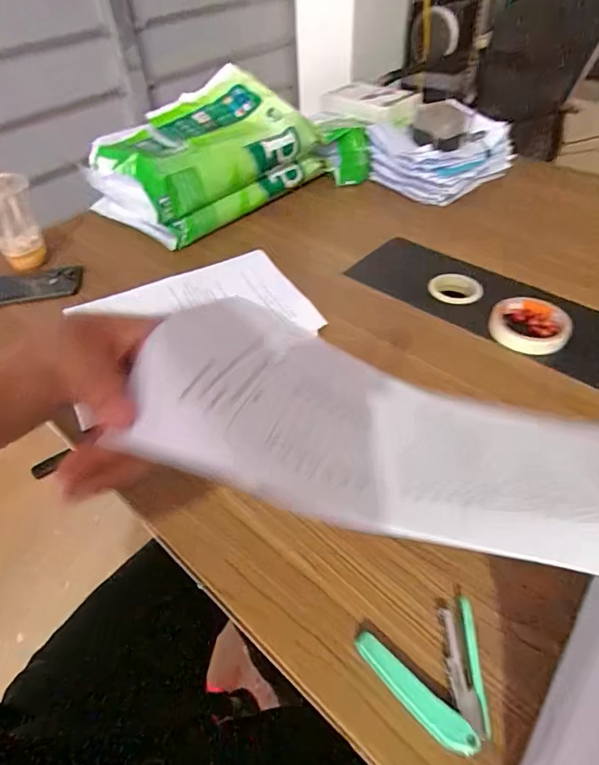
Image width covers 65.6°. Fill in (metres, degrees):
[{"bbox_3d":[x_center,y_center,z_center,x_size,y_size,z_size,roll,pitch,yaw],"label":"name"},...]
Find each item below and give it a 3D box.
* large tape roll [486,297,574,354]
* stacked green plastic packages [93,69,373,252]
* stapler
[{"bbox_3d":[0.289,-0.073,0.583,0.086,0.023,0.086,-2,46,2],"label":"large tape roll"},{"bbox_3d":[-0.103,-0.395,0.819,0.463,0.164,0.206,-31,51,-23],"label":"stacked green plastic packages"},{"bbox_3d":[0.094,0.207,0.321,0.084,0.024,0.080,-14,47,-9],"label":"stapler"}]

